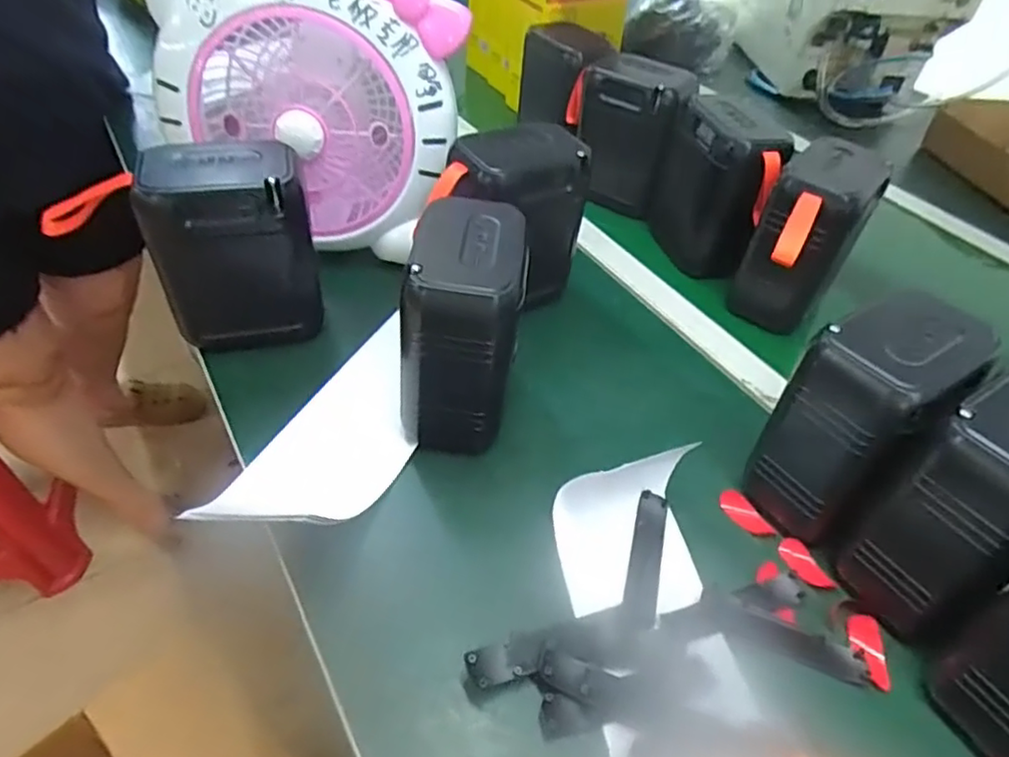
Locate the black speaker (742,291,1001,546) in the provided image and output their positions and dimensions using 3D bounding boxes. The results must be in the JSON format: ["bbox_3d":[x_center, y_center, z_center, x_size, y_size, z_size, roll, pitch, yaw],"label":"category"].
[{"bbox_3d":[0.233,0.031,0.422,0.101,0.159,0.085,-28,54,-29],"label":"black speaker"}]

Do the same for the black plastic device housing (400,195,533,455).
[{"bbox_3d":[-0.027,-0.030,0.455,0.074,0.156,0.106,7,45,2],"label":"black plastic device housing"}]

